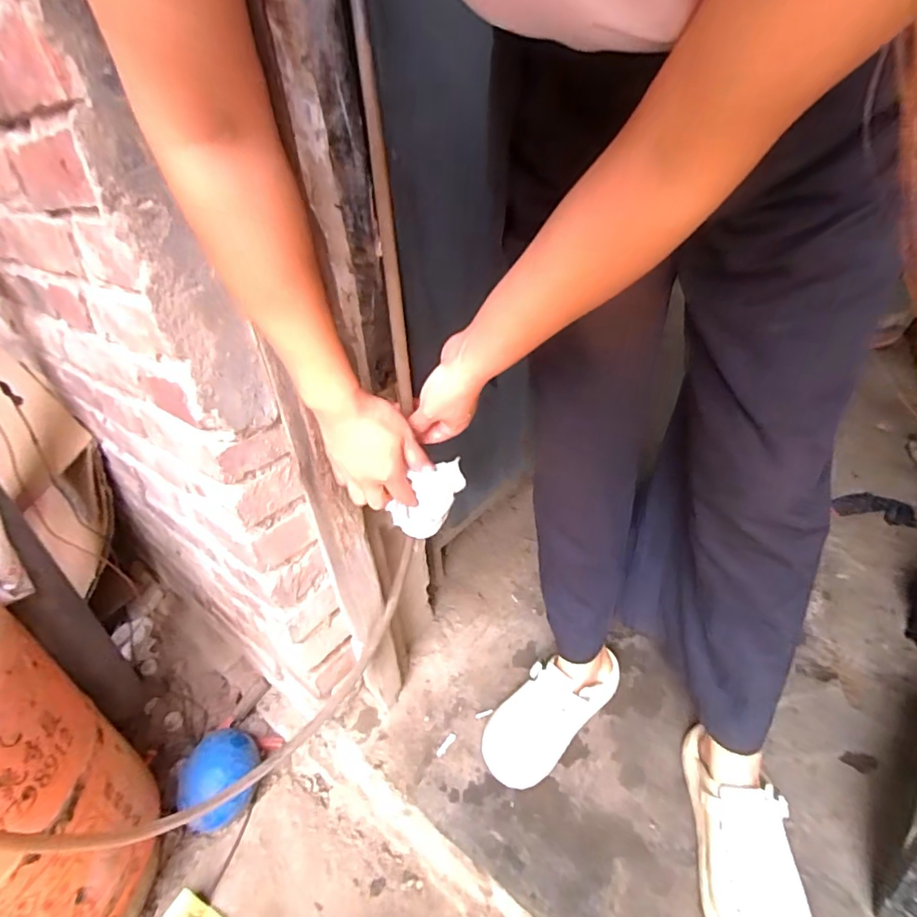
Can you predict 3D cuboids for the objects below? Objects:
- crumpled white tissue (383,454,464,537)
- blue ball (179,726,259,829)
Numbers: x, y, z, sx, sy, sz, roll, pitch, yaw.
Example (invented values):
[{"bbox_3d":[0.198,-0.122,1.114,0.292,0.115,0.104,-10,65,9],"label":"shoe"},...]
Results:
[{"bbox_3d":[-0.035,0.047,0.567,0.057,0.121,0.021,34,36,-7],"label":"crumpled white tissue"},{"bbox_3d":[-0.373,0.497,0.796,0.129,0.096,0.118,-4,33,3],"label":"blue ball"}]

